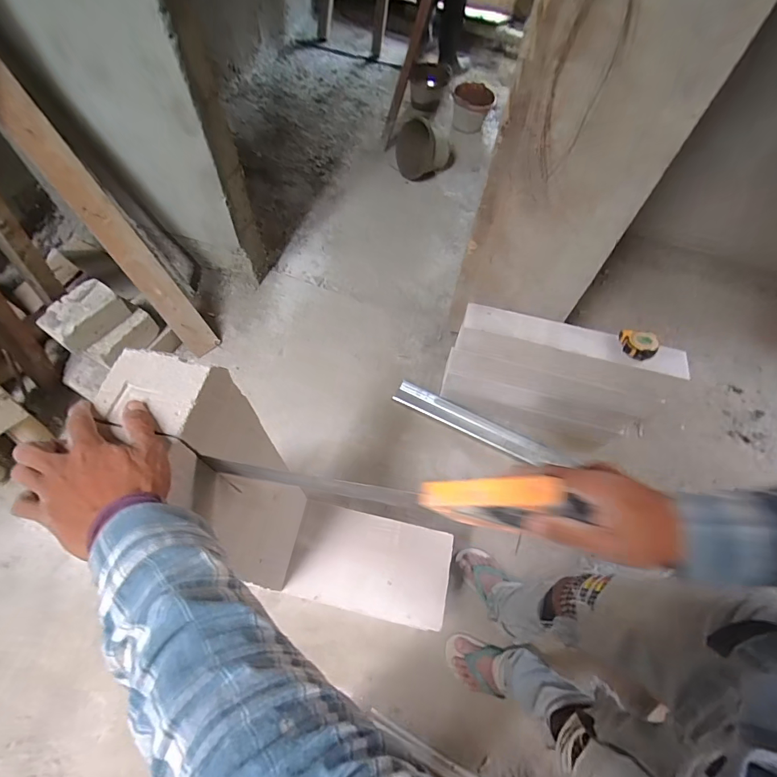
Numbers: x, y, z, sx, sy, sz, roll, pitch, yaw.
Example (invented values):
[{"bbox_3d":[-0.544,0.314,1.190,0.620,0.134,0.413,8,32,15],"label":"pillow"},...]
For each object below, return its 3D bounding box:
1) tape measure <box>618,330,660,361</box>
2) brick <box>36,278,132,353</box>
[{"bbox_3d":[0.655,-0.116,1.063,0.087,0.049,0.075,6,62,0],"label":"tape measure"},{"bbox_3d":[-0.900,-0.214,1.206,0.122,0.093,0.203,30,64,12],"label":"brick"}]

